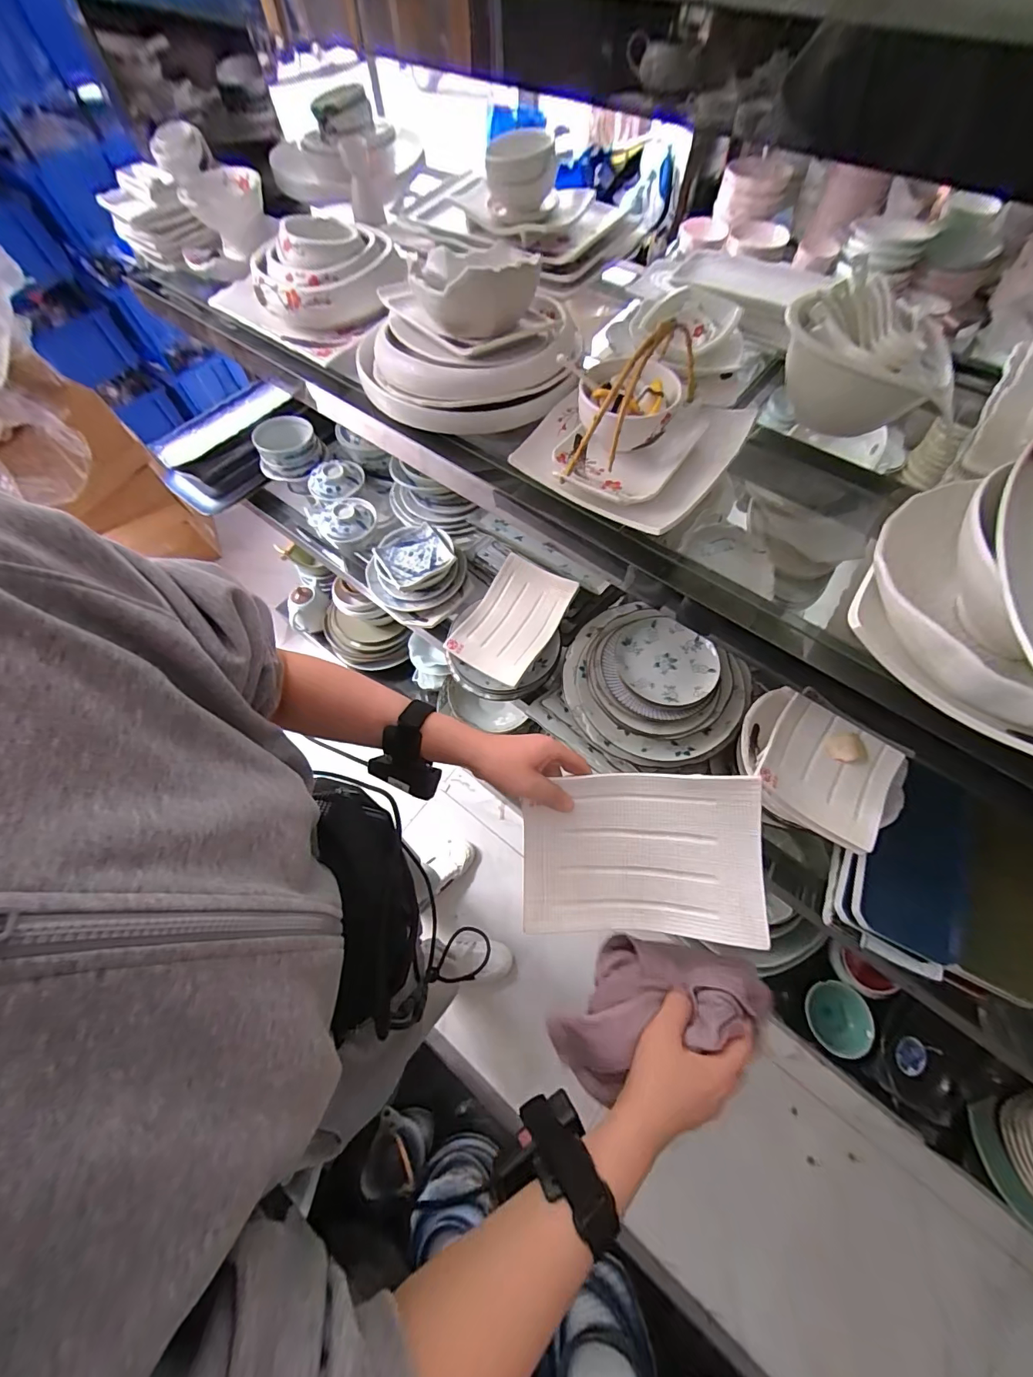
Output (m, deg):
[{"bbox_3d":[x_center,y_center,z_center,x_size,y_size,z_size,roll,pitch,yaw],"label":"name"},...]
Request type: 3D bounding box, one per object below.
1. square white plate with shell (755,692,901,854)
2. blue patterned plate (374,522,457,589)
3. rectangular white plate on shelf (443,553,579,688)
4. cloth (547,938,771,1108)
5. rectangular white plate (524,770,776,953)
[{"bbox_3d":[0.383,0.100,0.553,0.134,0.033,0.142,33,70,16],"label":"square white plate with shell"},{"bbox_3d":[-0.198,-0.253,0.857,0.125,0.021,0.115,-30,68,-12],"label":"blue patterned plate"},{"bbox_3d":[-0.007,-0.119,0.750,0.147,0.033,0.212,31,69,15],"label":"rectangular white plate on shelf"},{"bbox_3d":[0.122,0.275,0.393,0.187,0.079,0.093,-20,66,-7],"label":"cloth"},{"bbox_3d":[0.114,0.154,0.419,0.210,0.027,0.142,-2,84,10],"label":"rectangular white plate"}]

